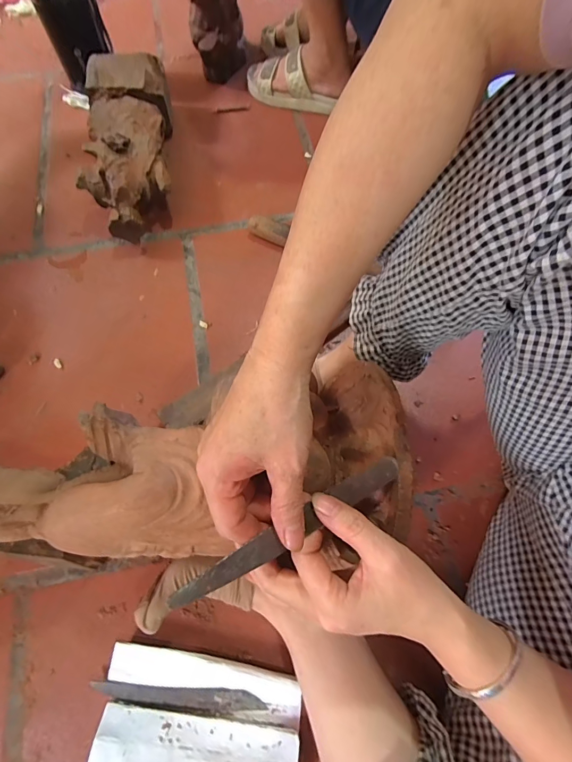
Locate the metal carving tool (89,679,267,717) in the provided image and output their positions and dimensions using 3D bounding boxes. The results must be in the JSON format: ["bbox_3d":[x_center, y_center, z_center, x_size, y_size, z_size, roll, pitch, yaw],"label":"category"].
[{"bbox_3d":[-0.118,0.343,0.403,0.185,0.007,0.030,3,87,2],"label":"metal carving tool"}]

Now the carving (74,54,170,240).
[{"bbox_3d":[-0.273,-0.414,0.658,0.138,0.107,0.362,-7,68,-3],"label":"carving"}]

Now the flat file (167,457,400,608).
[{"bbox_3d":[0.009,0.096,0.246,0.173,0.009,0.016,-24,71,-22],"label":"flat file"}]

